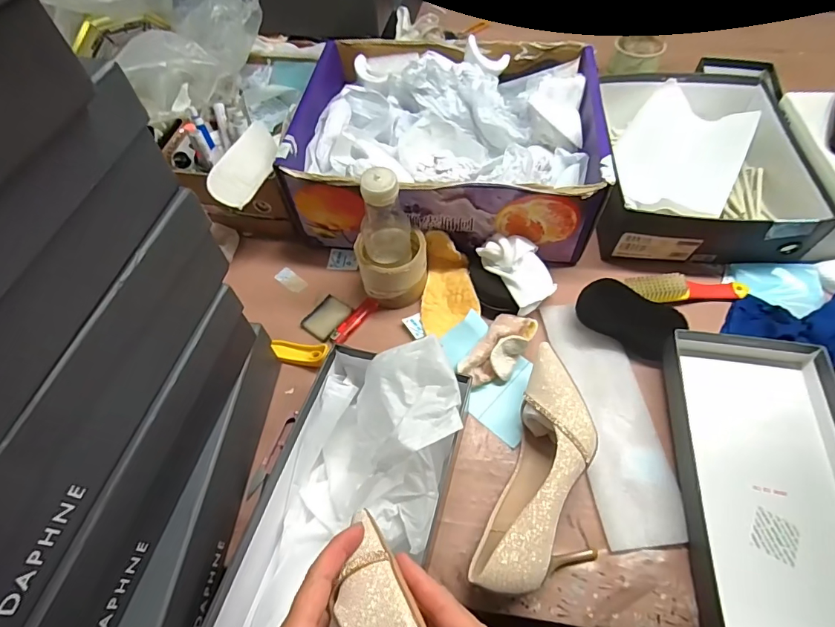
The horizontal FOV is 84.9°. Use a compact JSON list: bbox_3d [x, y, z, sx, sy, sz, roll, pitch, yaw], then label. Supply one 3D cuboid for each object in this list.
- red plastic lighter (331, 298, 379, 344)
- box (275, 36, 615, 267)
[{"bbox_3d":[-0.083,0.009,0.602,0.021,0.008,0.075,35,66,22],"label":"red plastic lighter"},{"bbox_3d":[0.042,-0.247,0.659,0.399,0.121,0.334,5,58,6],"label":"box"}]

